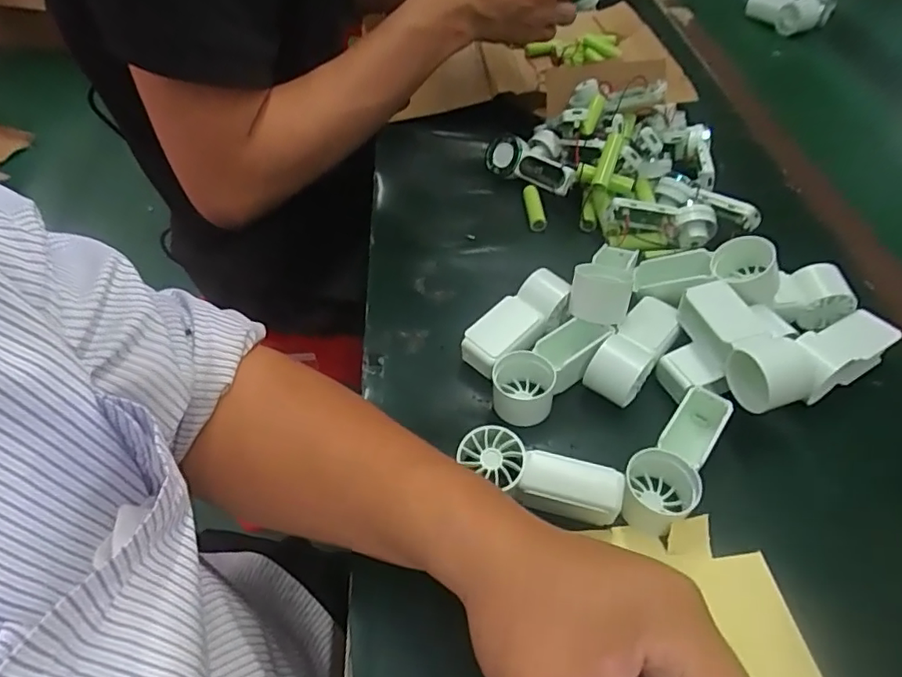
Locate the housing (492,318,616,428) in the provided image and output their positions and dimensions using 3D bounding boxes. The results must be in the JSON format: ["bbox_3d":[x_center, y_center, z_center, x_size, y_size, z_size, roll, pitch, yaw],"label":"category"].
[{"bbox_3d":[0.063,0.020,0.382,0.088,0.034,0.043,-37,56,-24],"label":"housing"}]

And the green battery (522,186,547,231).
[{"bbox_3d":[0.073,-0.116,0.510,0.013,0.018,0.051,-7,49,-2],"label":"green battery"}]

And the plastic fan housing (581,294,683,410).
[{"bbox_3d":[0.128,0.004,0.385,0.035,0.030,0.086,31,58,27],"label":"plastic fan housing"}]

